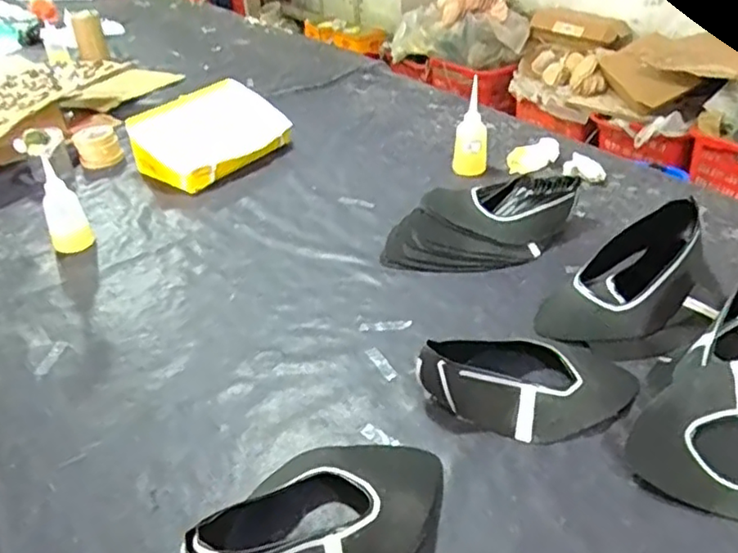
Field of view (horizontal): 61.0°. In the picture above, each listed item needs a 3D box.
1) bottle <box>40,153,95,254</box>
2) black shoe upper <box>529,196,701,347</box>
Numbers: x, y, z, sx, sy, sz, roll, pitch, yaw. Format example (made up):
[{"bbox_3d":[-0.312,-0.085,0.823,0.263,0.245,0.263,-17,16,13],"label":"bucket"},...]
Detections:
[{"bbox_3d":[-0.521,-0.118,1.063,0.065,0.151,0.063,-19,37,-22],"label":"bottle"},{"bbox_3d":[0.346,-0.001,0.850,0.221,0.126,0.128,-18,37,-21],"label":"black shoe upper"}]

